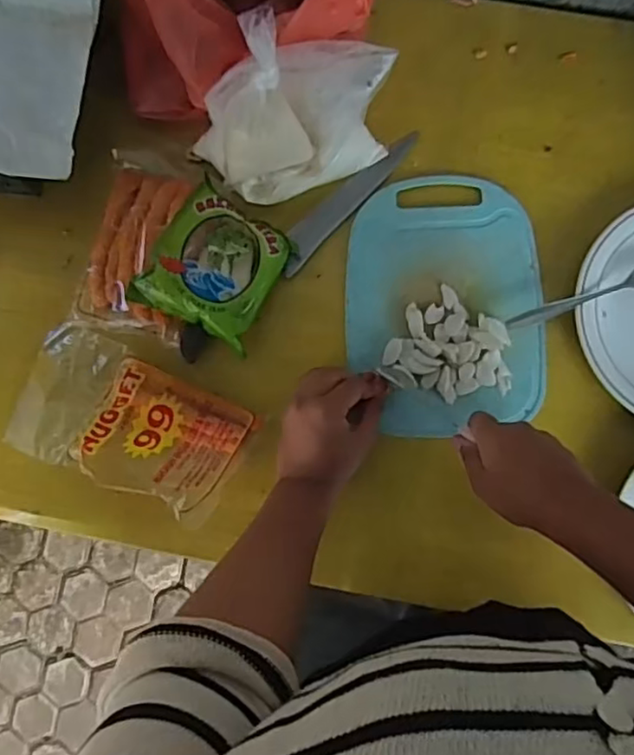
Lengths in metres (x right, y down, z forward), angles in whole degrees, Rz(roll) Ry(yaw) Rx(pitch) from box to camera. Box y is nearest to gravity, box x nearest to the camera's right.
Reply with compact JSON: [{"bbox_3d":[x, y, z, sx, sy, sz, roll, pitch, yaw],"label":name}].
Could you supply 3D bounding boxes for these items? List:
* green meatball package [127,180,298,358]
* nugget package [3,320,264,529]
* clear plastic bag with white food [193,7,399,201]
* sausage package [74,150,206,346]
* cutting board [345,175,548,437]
[{"bbox_3d":[-0.094,-0.103,0.585,0.105,0.052,0.119,27,87,5],"label":"green meatball package"},{"bbox_3d":[-0.178,0.042,0.580,0.217,0.050,0.122,27,87,5],"label":"nugget package"},{"bbox_3d":[-0.023,-0.238,0.565,0.168,0.118,0.111,-26,84,0],"label":"clear plastic bag with white food"},{"bbox_3d":[-0.165,-0.132,0.609,0.104,0.022,0.176,12,85,4],"label":"sausage package"},{"bbox_3d":[0.120,-0.071,0.601,0.181,0.016,0.243,-2,85,3],"label":"cutting board"}]

